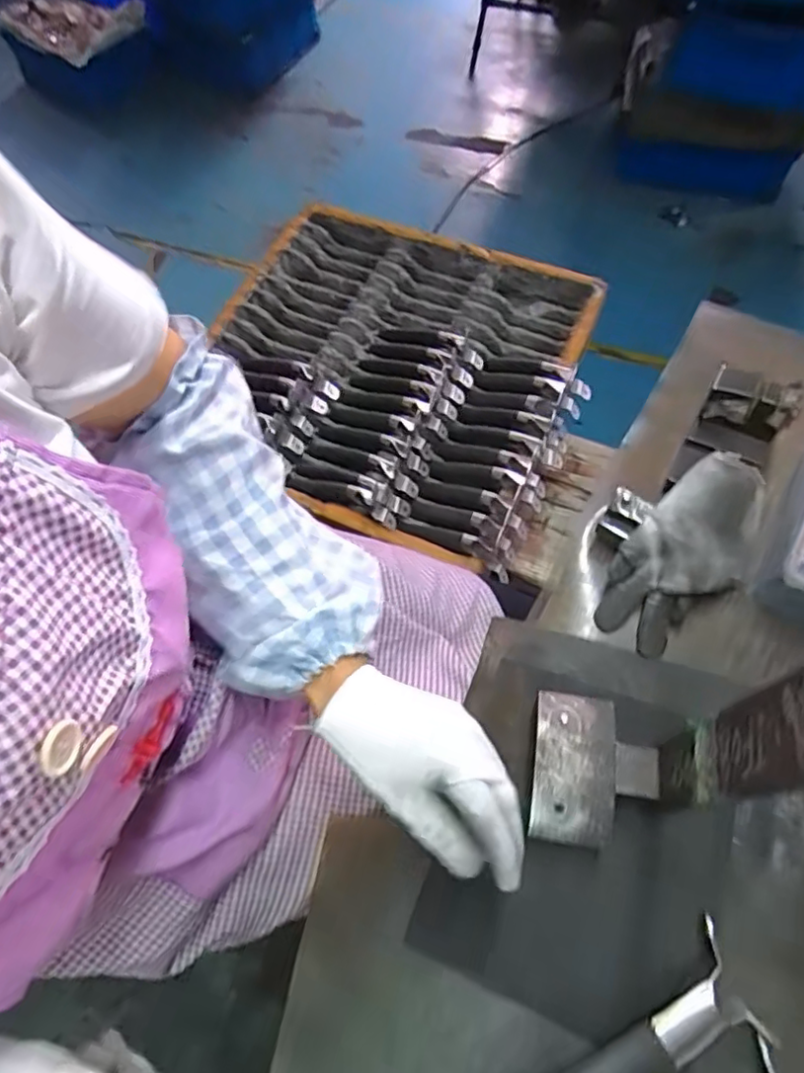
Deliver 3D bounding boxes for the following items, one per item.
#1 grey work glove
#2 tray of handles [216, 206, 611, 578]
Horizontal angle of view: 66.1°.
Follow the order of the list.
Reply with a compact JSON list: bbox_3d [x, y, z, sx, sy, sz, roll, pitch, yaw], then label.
[{"bbox_3d":[0.217,0.013,0.470,0.143,0.073,0.077,-40,69,-14],"label":"grey work glove"},{"bbox_3d":[-0.019,-0.254,0.923,0.556,0.077,0.541,21,68,13],"label":"tray of handles"}]

